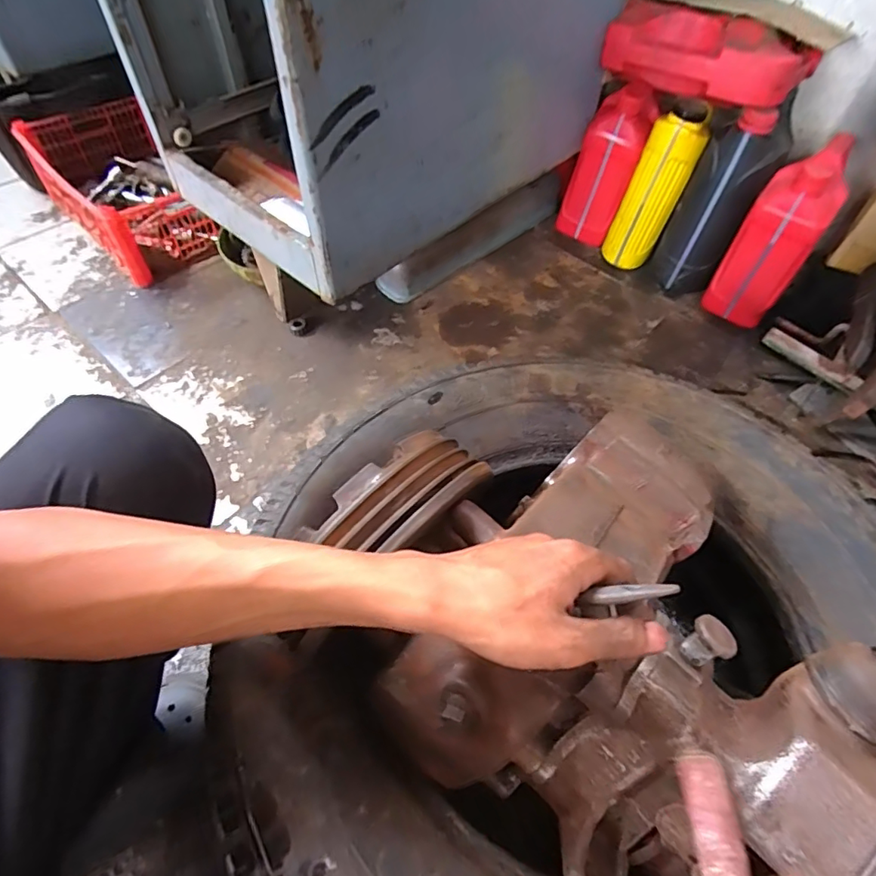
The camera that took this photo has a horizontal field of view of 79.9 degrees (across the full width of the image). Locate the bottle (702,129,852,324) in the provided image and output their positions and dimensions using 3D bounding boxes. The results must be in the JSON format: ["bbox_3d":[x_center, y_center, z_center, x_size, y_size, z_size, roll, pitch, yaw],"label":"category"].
[{"bbox_3d":[0.589,-0.347,0.913,0.112,0.279,0.158,32,60,18],"label":"bottle"}]

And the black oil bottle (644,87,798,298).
[{"bbox_3d":[0.499,-0.419,0.938,0.121,0.304,0.153,32,59,18],"label":"black oil bottle"}]

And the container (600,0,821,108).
[{"bbox_3d":[0.408,-0.586,0.797,0.299,0.088,0.130,25,58,14],"label":"container"}]

